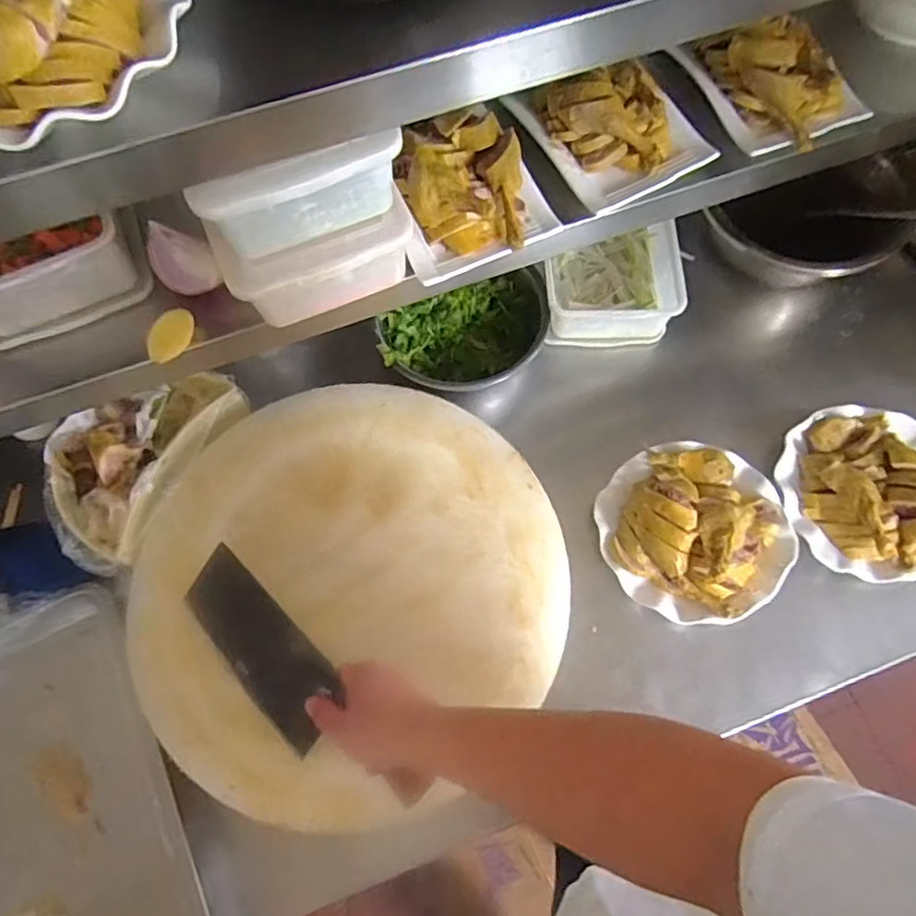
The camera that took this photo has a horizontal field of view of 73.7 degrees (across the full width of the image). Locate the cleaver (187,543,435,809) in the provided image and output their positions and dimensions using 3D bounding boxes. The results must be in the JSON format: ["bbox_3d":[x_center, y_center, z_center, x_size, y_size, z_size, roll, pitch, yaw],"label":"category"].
[{"bbox_3d":[-0.156,0.222,0.595,0.299,0.016,0.085,41,92,12],"label":"cleaver"}]

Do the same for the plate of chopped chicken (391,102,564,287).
[{"bbox_3d":[0.010,-0.262,0.601,0.147,0.058,0.146,-18,69,-6],"label":"plate of chopped chicken"}]

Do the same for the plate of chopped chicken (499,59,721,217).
[{"bbox_3d":[0.159,-0.354,0.633,0.151,0.057,0.180,-28,70,-9],"label":"plate of chopped chicken"}]

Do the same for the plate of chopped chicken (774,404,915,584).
[{"bbox_3d":[0.483,0.035,0.712,0.203,0.041,0.207,-1,68,1],"label":"plate of chopped chicken"}]

